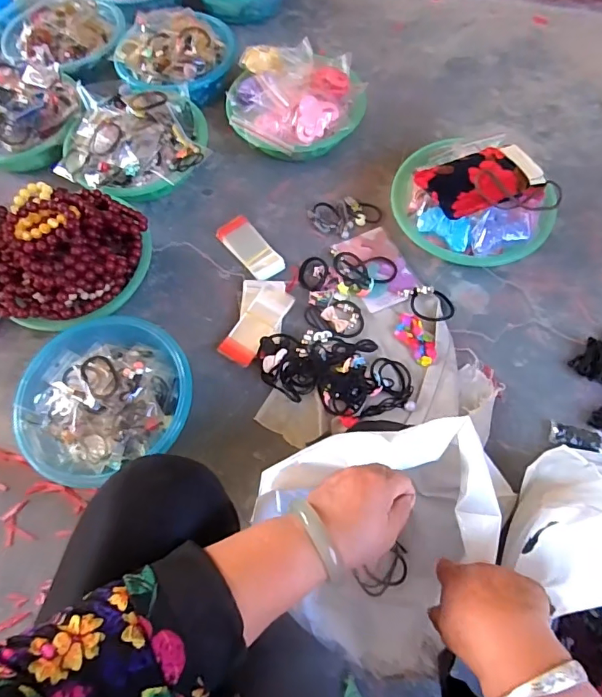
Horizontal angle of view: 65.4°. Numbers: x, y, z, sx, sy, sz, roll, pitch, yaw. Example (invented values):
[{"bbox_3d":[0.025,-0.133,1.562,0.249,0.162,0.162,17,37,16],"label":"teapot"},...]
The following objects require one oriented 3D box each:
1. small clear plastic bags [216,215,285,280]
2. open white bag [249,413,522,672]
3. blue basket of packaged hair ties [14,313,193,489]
[{"bbox_3d":[-0.083,-0.164,0.767,0.057,0.011,0.132,-34,68,-13],"label":"small clear plastic bags"},{"bbox_3d":[0.082,0.215,0.504,0.226,0.167,0.222,-4,65,0],"label":"open white bag"},{"bbox_3d":[-0.259,0.058,0.634,0.215,0.079,0.224,-1,65,2],"label":"blue basket of packaged hair ties"}]

